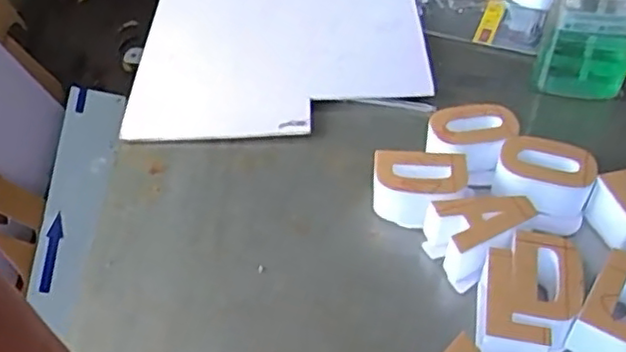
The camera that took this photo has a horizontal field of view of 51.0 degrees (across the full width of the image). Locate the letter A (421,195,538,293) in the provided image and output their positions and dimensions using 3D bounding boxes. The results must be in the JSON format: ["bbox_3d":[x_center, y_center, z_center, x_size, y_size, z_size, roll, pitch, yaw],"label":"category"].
[{"bbox_3d":[0.150,0.051,0.575,0.088,0.053,0.061,-16,48,-15],"label":"letter A"}]

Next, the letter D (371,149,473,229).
[{"bbox_3d":[0.097,0.016,0.607,0.084,0.048,0.067,0,46,0],"label":"letter D"}]

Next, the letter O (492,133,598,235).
[{"bbox_3d":[0.216,0.005,0.617,0.087,0.050,0.068,22,50,20],"label":"letter O"}]

